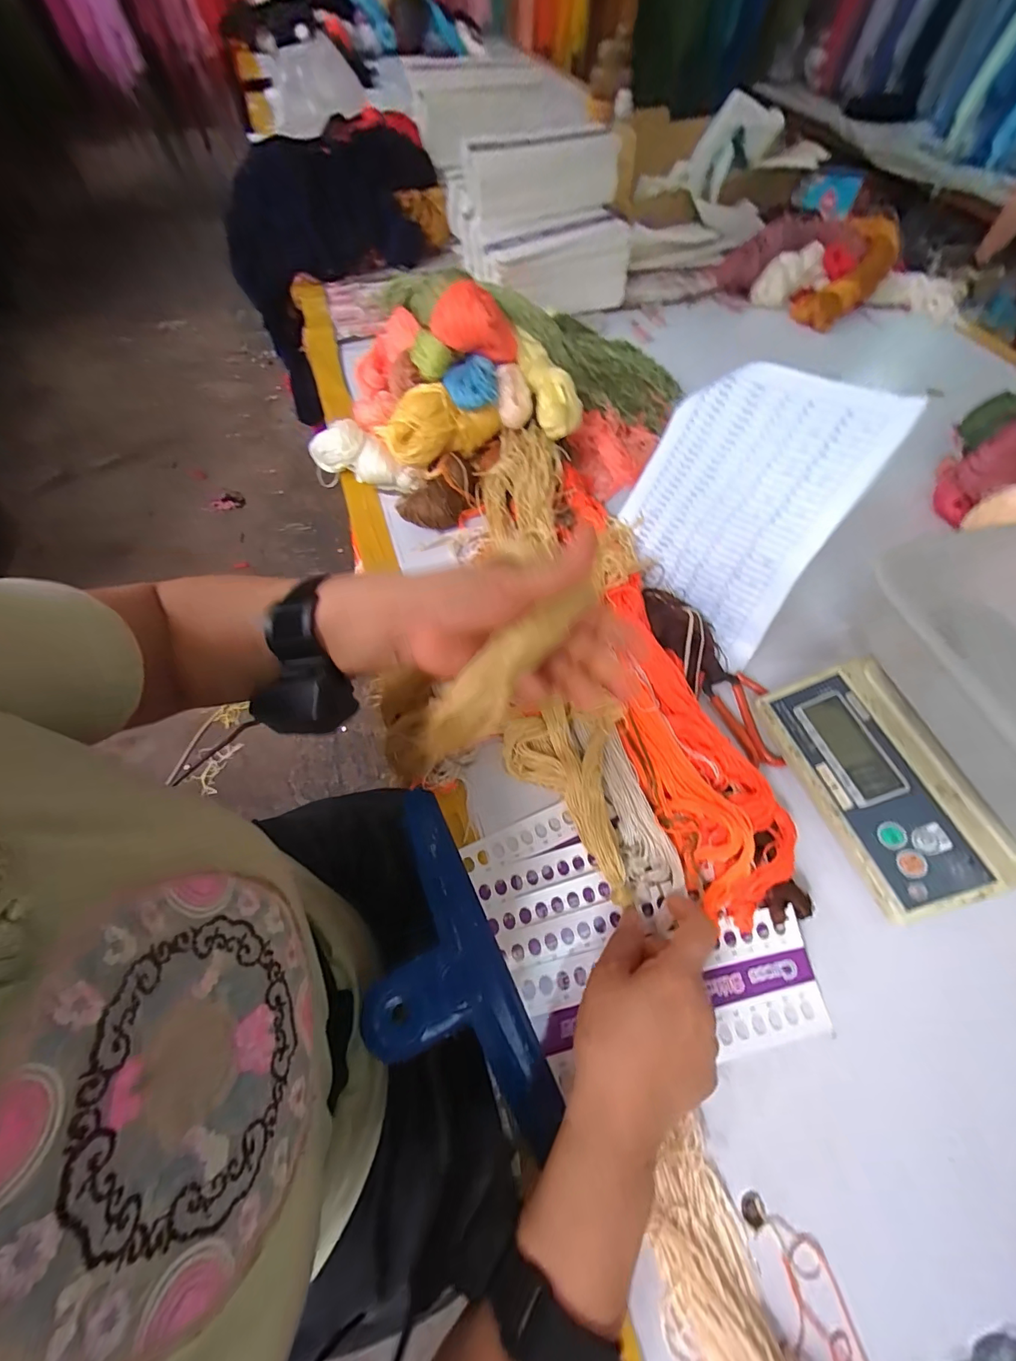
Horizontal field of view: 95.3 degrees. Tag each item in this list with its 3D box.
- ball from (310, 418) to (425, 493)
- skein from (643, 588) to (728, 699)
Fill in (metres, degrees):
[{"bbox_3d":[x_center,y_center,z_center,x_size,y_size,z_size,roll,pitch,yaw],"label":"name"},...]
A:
[{"bbox_3d":[-0.173,-0.274,0.574,0.141,0.060,0.047,13,61,5],"label":"ball"},{"bbox_3d":[0.178,-0.049,0.480,0.049,0.034,0.119,-21,64,-14],"label":"skein"}]

